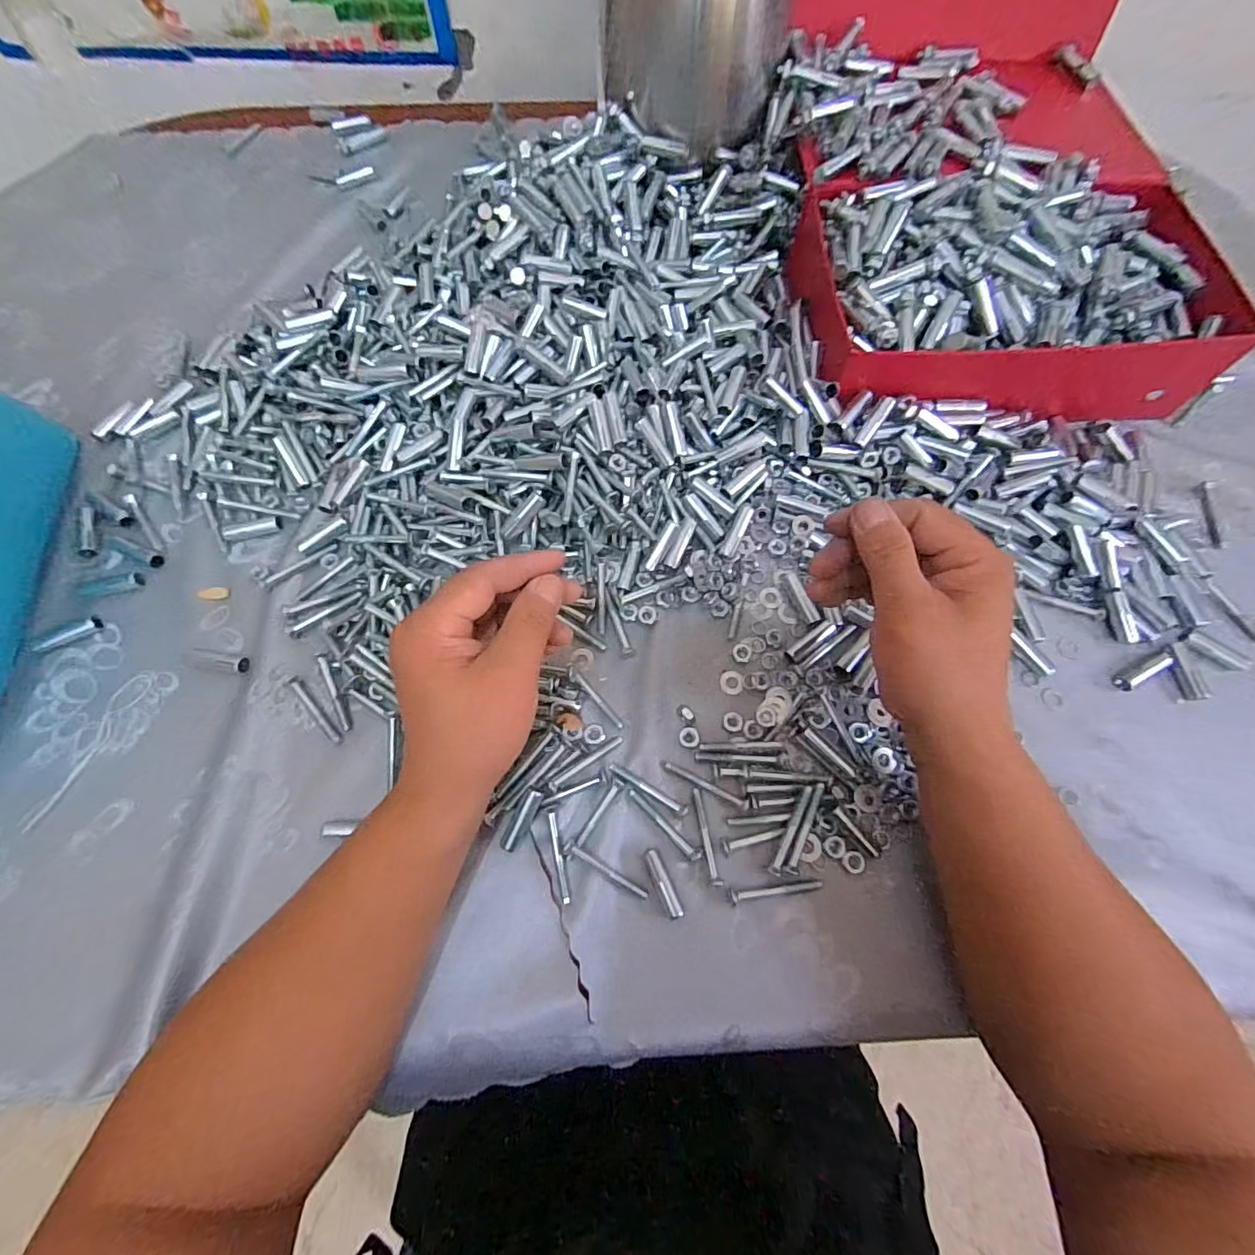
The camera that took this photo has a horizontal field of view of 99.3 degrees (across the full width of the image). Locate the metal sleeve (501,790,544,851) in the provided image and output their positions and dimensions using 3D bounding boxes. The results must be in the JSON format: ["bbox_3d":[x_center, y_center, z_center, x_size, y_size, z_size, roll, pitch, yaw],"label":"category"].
[{"bbox_3d":[-0.064,0.116,0.321,0.010,0.008,0.038,28,89,10],"label":"metal sleeve"}]

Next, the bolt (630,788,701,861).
[{"bbox_3d":[0.023,0.120,0.327,0.055,0.004,0.007,42,75,14],"label":"bolt"}]

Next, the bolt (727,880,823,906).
[{"bbox_3d":[0.087,0.155,0.313,0.056,0.006,0.008,-6,70,-2],"label":"bolt"}]

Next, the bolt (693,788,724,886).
[{"bbox_3d":[0.047,0.127,0.324,0.007,0.004,0.055,-11,70,-4],"label":"bolt"}]

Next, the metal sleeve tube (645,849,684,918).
[{"bbox_3d":[0.021,0.151,0.314,0.009,0.007,0.039,-22,71,-8],"label":"metal sleeve tube"}]

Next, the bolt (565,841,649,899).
[{"bbox_3d":[-0.013,0.144,0.315,0.056,0.007,0.008,27,72,9],"label":"bolt"}]

